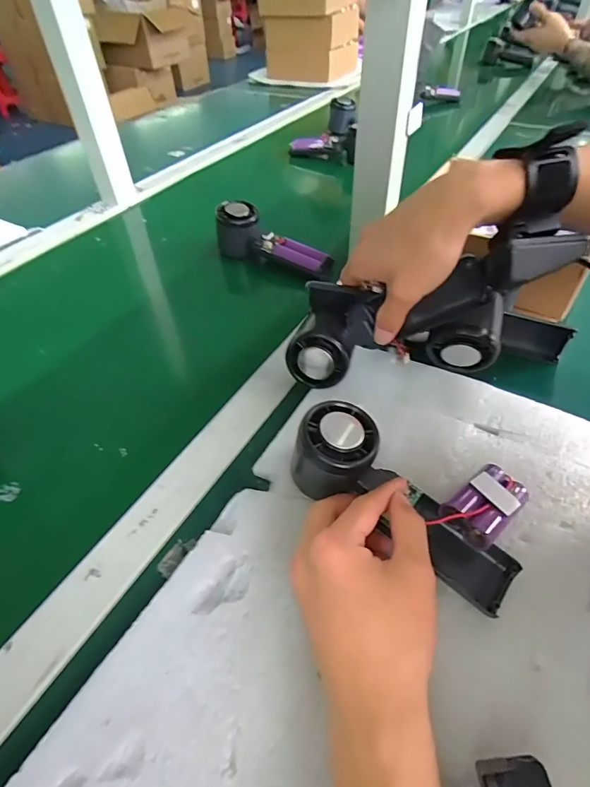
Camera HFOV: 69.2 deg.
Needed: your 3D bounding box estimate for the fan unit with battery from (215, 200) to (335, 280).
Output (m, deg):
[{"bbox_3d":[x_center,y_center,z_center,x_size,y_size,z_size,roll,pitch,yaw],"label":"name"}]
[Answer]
[{"bbox_3d":[-0.024,-0.200,0.545,0.155,0.056,0.047,18,50,19],"label":"fan unit with battery"}]

